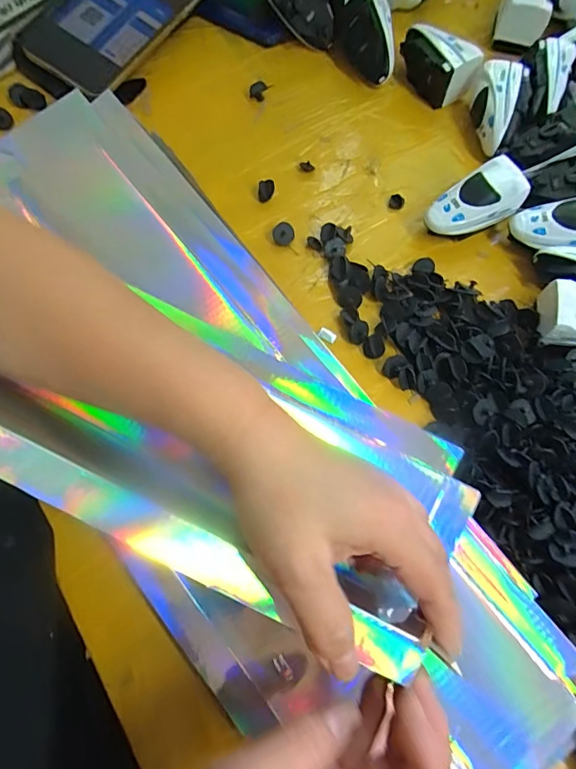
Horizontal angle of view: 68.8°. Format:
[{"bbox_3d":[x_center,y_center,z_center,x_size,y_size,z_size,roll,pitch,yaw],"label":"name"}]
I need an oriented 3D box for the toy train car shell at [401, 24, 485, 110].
[{"bbox_3d":[0.130,-0.288,0.375,0.038,0.042,0.073,-36,78,-12],"label":"toy train car shell"}]

